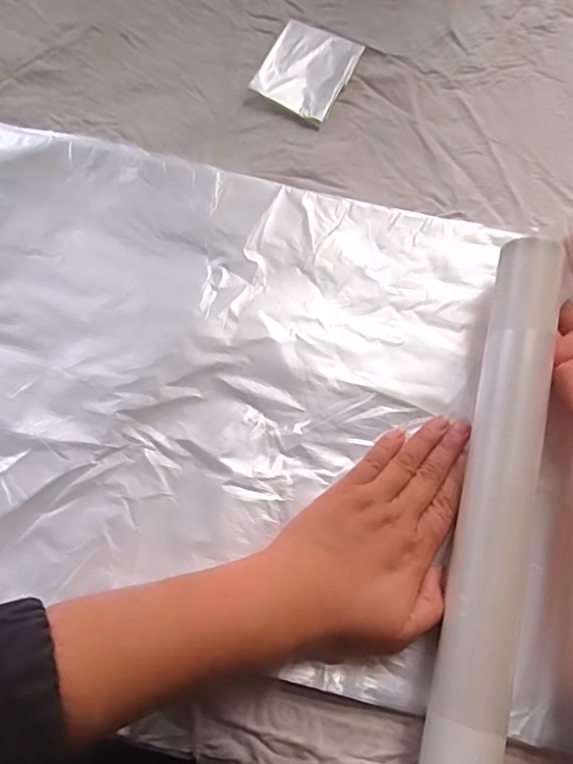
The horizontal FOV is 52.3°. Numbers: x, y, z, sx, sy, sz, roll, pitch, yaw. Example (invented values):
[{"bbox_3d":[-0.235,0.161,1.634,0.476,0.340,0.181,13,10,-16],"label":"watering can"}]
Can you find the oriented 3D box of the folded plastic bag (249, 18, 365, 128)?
[{"bbox_3d":[0.017,-0.251,0.467,0.065,0.009,0.084,26,72,7],"label":"folded plastic bag"}]

